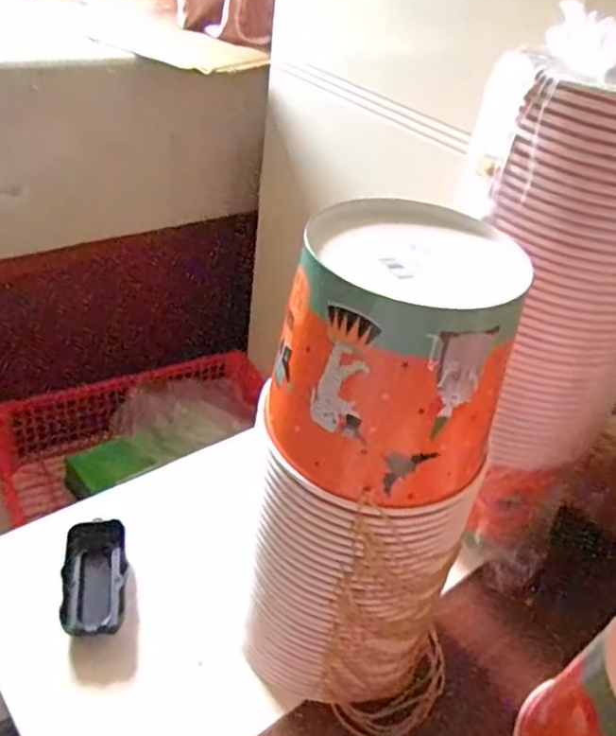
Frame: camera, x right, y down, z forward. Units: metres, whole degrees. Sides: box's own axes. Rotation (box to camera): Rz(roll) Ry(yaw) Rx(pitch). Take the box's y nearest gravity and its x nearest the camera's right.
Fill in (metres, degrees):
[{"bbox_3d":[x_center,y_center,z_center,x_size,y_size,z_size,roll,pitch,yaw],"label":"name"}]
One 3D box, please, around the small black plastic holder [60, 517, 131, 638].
[{"bbox_3d":[-0.182,0.180,0.559,0.050,0.022,0.103,-3,37,-14],"label":"small black plastic holder"}]

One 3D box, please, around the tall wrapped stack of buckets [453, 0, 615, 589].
[{"bbox_3d":[0.191,-0.030,0.564,0.168,0.441,0.148,13,36,8],"label":"tall wrapped stack of buckets"}]

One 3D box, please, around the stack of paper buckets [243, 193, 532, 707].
[{"bbox_3d":[0.042,0.090,0.460,0.135,0.353,0.131,18,37,14],"label":"stack of paper buckets"}]

